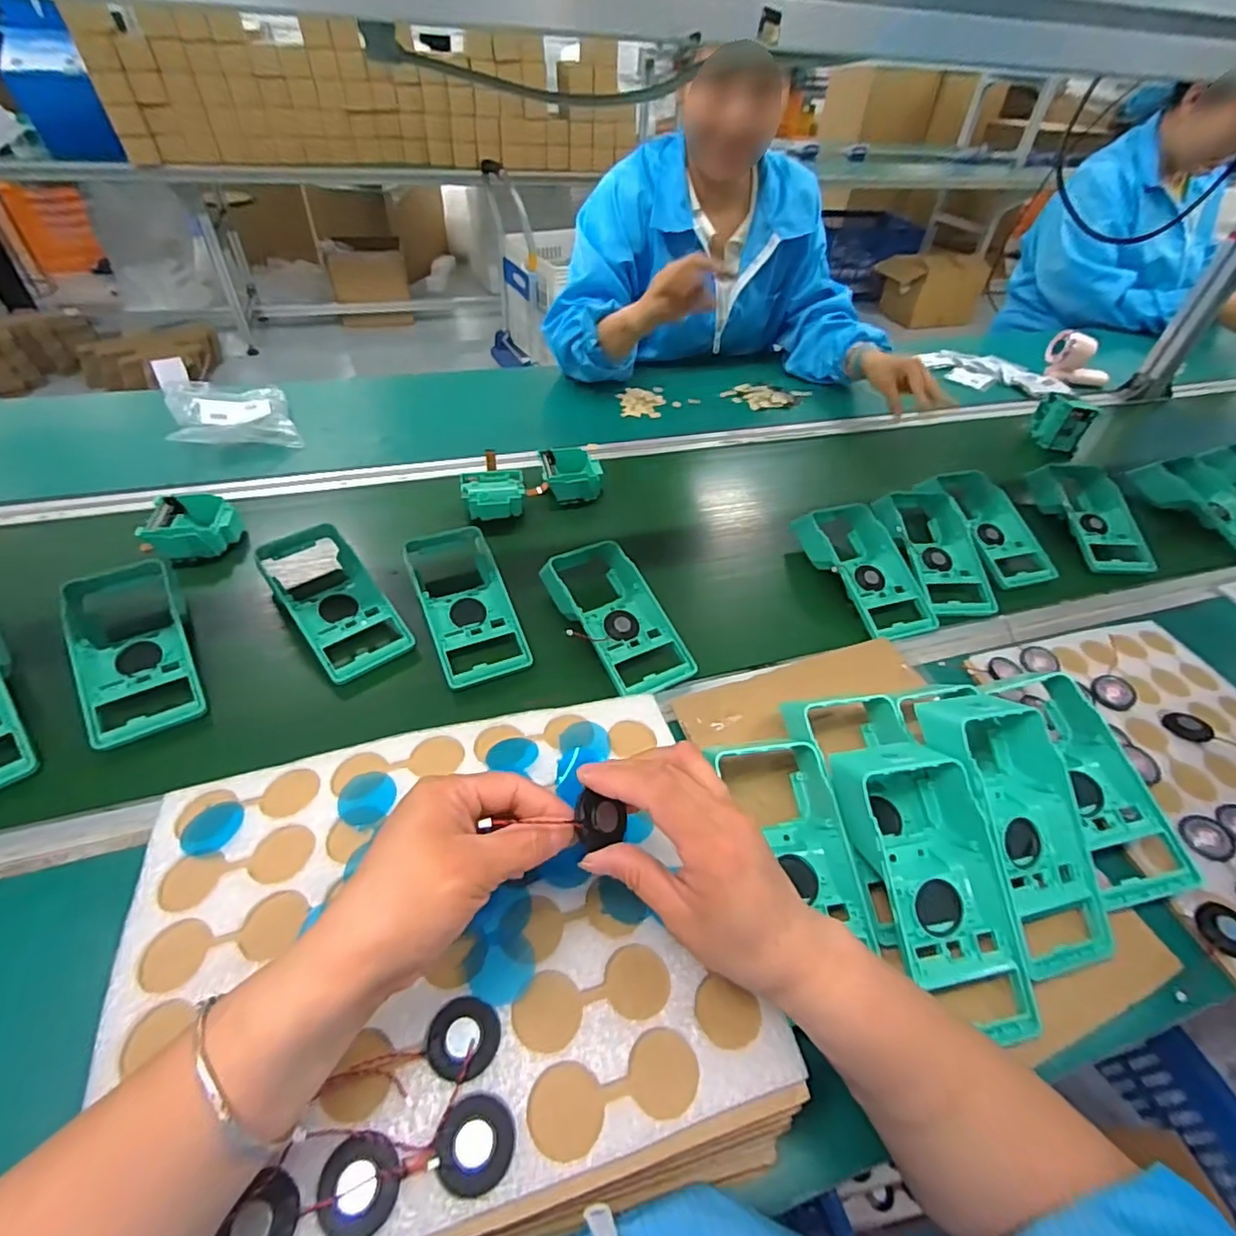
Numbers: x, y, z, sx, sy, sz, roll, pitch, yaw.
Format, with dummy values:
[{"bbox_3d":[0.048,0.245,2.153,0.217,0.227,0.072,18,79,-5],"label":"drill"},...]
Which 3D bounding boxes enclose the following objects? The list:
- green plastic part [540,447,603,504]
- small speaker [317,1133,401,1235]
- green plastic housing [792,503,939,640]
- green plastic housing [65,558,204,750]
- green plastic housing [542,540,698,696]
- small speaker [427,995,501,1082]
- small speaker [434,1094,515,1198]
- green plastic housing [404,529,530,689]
[{"bbox_3d":[-0.059,-0.186,0.769,0.073,0.036,0.078,-7,47,-11],"label":"green plastic part"},{"bbox_3d":[-0.109,0.239,0.249,0.032,0.006,0.032,2,46,-2],"label":"small speaker"},{"bbox_3d":[0.274,-0.063,0.668,0.101,0.045,0.196,-11,48,-15],"label":"green plastic housing"},{"bbox_3d":[-0.418,0.024,0.509,0.081,0.058,0.167,-22,51,-23],"label":"green plastic housing"},{"bbox_3d":[-0.004,-0.008,0.576,0.096,0.037,0.181,-17,50,-20],"label":"green plastic housing"},{"bbox_3d":[-0.073,0.200,0.283,0.033,0.004,0.032,2,46,-2],"label":"small speaker"},{"bbox_3d":[-0.062,0.229,0.260,0.032,0.005,0.033,2,46,-2],"label":"small speaker"},{"bbox_3d":[-0.151,-0.022,0.588,0.087,0.048,0.196,-16,49,-19],"label":"green plastic housing"}]

